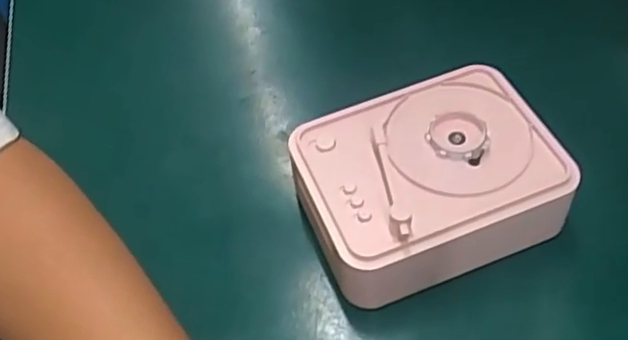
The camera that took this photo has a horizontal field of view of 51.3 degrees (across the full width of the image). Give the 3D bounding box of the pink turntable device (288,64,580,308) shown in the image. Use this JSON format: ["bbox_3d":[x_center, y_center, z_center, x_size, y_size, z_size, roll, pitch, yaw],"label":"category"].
[{"bbox_3d":[0.058,0.003,0.344,0.130,0.044,0.100,-20,53,-10],"label":"pink turntable device"}]

